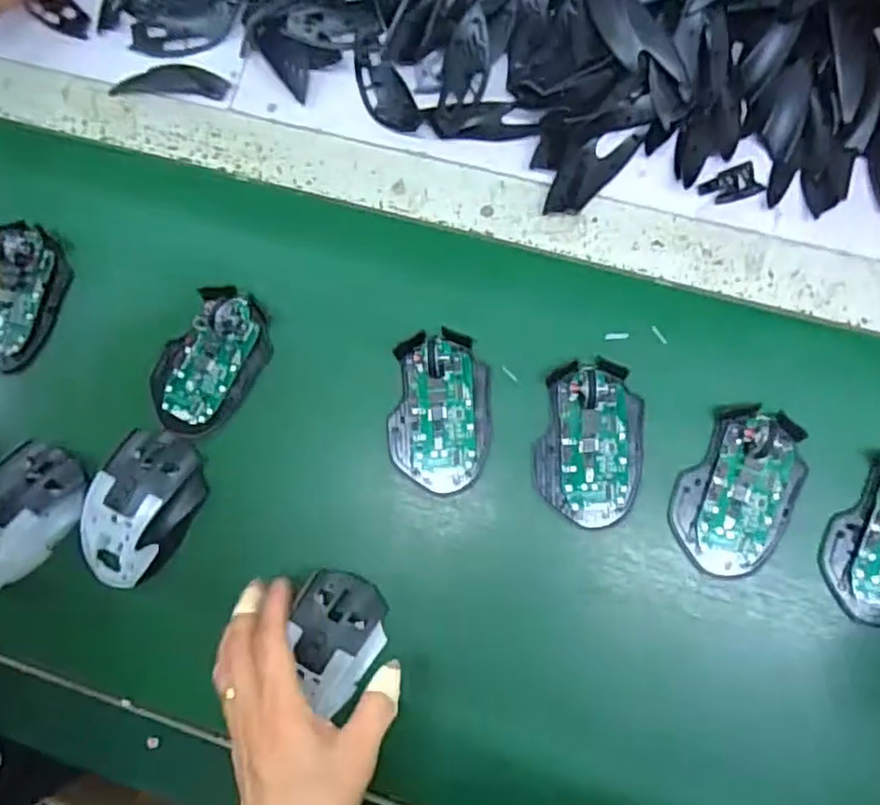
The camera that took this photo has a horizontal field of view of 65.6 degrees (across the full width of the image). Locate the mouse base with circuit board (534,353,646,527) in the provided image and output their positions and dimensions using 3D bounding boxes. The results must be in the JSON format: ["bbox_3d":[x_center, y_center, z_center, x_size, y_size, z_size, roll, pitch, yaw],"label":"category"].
[{"bbox_3d":[0.105,0.028,0.475,0.073,0.020,0.112,5,79,4],"label":"mouse base with circuit board"}]

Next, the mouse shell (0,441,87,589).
[{"bbox_3d":[-0.316,0.085,0.506,0.066,0.031,0.106,42,84,10],"label":"mouse shell"}]

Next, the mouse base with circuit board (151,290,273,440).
[{"bbox_3d":[-0.175,-0.031,0.512,0.071,0.019,0.112,33,82,9],"label":"mouse base with circuit board"}]

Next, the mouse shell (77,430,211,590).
[{"bbox_3d":[-0.219,0.079,0.494,0.067,0.031,0.113,23,81,8],"label":"mouse shell"}]

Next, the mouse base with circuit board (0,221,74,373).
[{"bbox_3d":[-0.334,-0.083,0.538,0.058,0.028,0.114,17,80,7],"label":"mouse base with circuit board"}]

